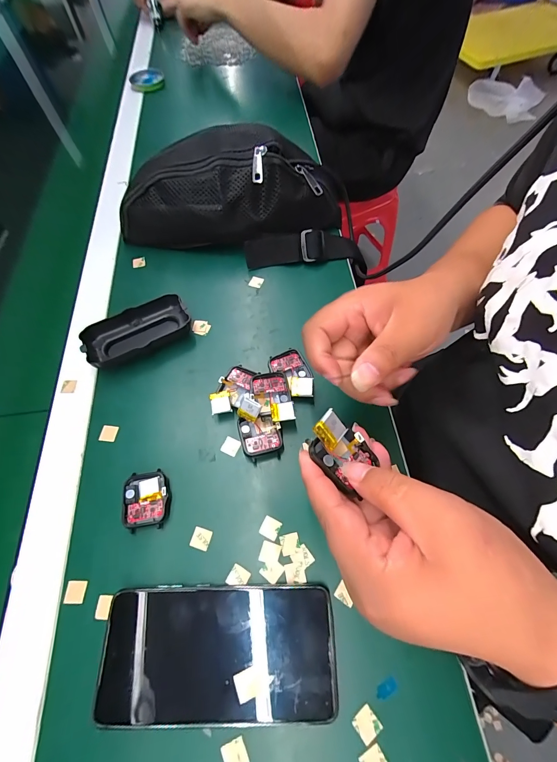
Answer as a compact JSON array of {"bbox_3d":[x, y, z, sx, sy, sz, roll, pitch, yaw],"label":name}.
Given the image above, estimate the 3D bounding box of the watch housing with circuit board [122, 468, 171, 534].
[{"bbox_3d":[-0.114,0.103,0.281,0.039,0.009,0.047,-8,63,-4],"label":"watch housing with circuit board"}]

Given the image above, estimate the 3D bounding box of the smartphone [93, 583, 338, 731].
[{"bbox_3d":[-0.042,0.194,0.233,0.160,0.014,0.077,-1,63,0],"label":"smartphone"}]

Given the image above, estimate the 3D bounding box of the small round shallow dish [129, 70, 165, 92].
[{"bbox_3d":[-0.260,-0.594,0.638,0.065,0.017,0.059,-14,64,-6],"label":"small round shallow dish"}]

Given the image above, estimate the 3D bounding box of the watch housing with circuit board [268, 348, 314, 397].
[{"bbox_3d":[0.015,-0.006,0.329,0.036,0.015,0.057,-22,65,-10],"label":"watch housing with circuit board"}]

